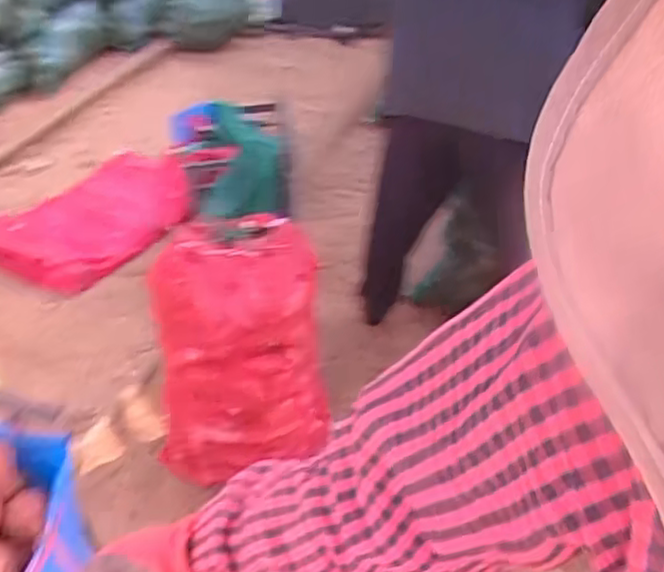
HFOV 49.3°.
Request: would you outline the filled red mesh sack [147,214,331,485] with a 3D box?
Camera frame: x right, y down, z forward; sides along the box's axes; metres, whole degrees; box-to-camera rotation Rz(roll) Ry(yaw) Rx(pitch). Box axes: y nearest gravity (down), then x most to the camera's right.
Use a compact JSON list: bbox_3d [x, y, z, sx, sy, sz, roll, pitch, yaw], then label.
[{"bbox_3d":[-0.193,0.149,1.569,0.371,0.551,0.255,-5,38,-10],"label":"filled red mesh sack"}]

